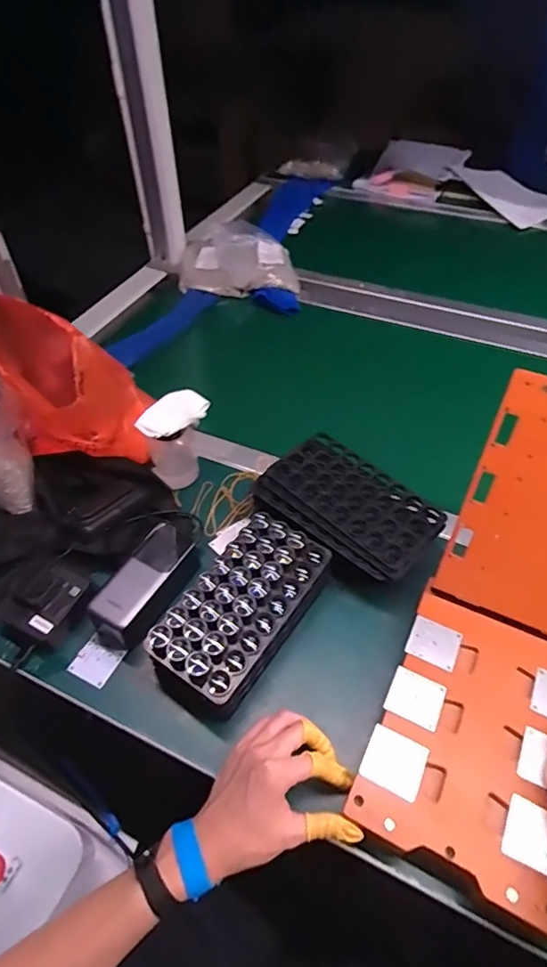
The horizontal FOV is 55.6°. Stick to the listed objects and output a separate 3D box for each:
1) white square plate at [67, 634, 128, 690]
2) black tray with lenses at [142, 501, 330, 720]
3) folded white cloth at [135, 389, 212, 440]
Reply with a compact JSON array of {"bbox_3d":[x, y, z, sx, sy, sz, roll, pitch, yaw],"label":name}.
[{"bbox_3d":[-0.187,0.190,0.552,0.043,0.005,0.044,25,62,16],"label":"white square plate"},{"bbox_3d":[-0.029,0.131,0.549,0.106,0.065,0.199,27,55,22],"label":"black tray with lenses"},{"bbox_3d":[-0.122,-0.086,0.640,0.043,0.028,0.100,31,57,25],"label":"folded white cloth"}]

